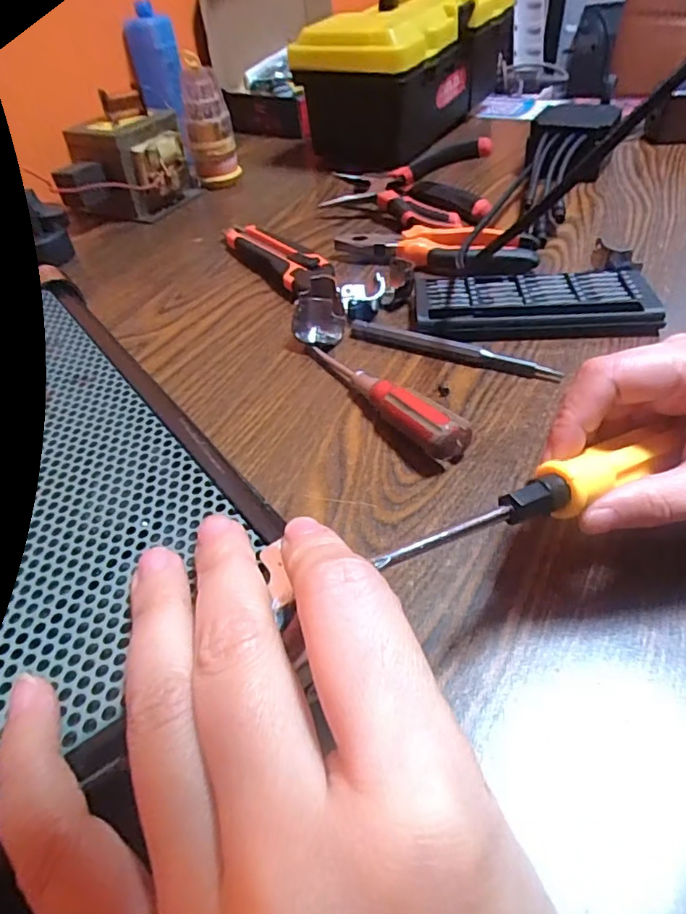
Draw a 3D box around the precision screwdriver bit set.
[{"bbox_3d":[0.130,-0.109,0.396,0.156,0.014,0.075,-1,44,5],"label":"precision screwdriver bit set"}]

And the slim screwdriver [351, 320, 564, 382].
[{"bbox_3d":[0.067,-0.069,0.363,0.139,0.011,0.009,18,49,22],"label":"slim screwdriver"}]

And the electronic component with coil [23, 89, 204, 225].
[{"bbox_3d":[-0.219,-0.287,0.564,0.066,0.091,0.141,24,51,27],"label":"electronic component with coil"}]

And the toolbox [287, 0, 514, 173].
[{"bbox_3d":[0.089,-0.480,0.671,0.137,0.182,0.328,23,51,27],"label":"toolbox"}]

